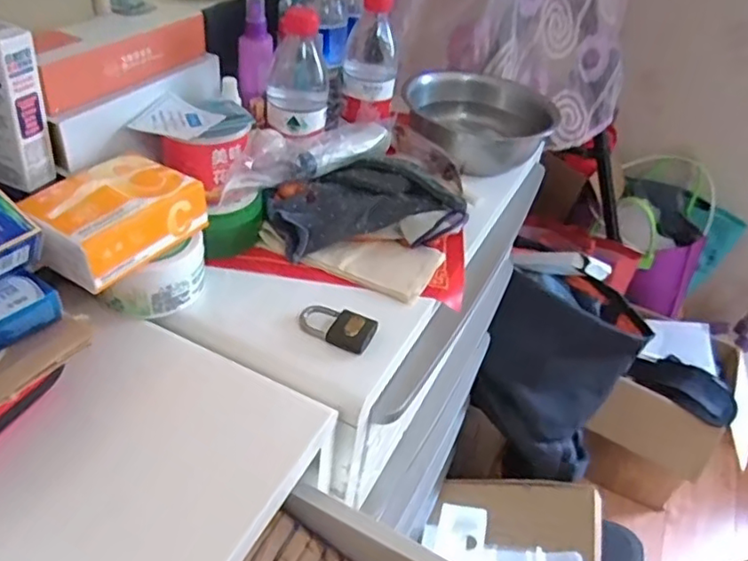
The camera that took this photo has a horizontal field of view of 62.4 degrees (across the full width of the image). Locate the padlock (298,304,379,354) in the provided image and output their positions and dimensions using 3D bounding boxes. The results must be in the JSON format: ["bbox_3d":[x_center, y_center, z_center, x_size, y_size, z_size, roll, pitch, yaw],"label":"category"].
[{"bbox_3d":[-0.033,0.038,0.550,0.069,0.015,0.038,20,41,15],"label":"padlock"}]

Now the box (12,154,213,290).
[{"bbox_3d":[-0.208,-0.052,0.498,0.081,0.052,0.121,26,43,20],"label":"box"}]

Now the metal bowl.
[{"bbox_3d":[0.140,-0.211,0.828,0.200,0.062,0.193,6,39,-2],"label":"metal bowl"}]

